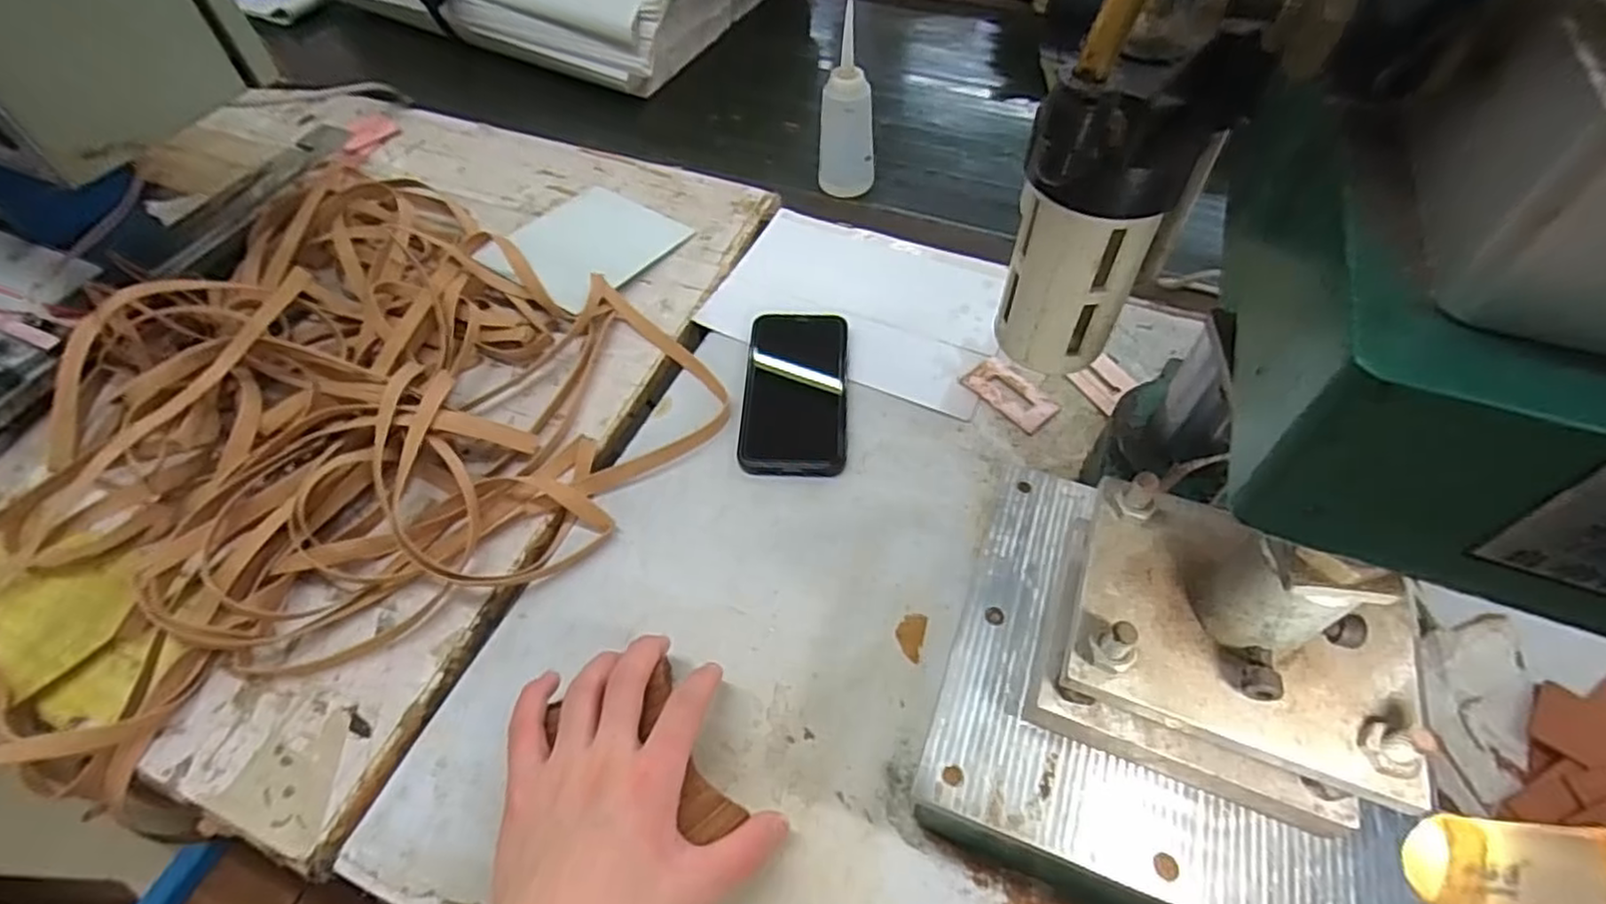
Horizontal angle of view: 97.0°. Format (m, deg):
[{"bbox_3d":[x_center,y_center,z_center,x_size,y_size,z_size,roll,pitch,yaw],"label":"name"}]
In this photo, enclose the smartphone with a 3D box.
[{"bbox_3d":[-0.005,-0.049,0.537,0.076,0.014,0.153,2,56,3],"label":"smartphone"}]

